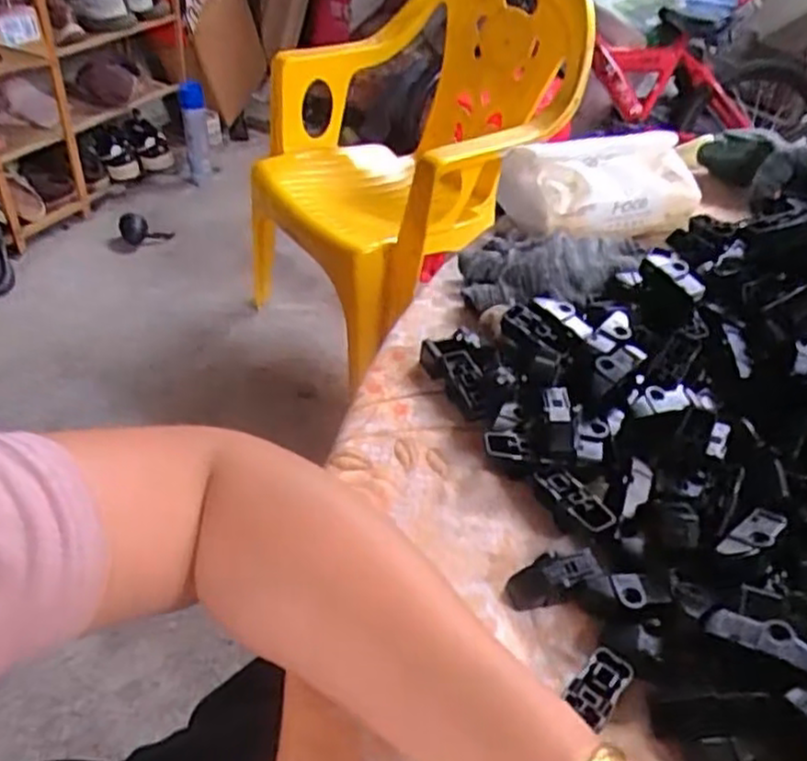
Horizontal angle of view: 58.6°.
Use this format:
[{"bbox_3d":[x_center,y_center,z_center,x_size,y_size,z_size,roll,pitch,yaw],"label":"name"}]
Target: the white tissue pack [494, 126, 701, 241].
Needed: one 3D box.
[{"bbox_3d":[0.164,-0.162,0.590,0.153,0.055,0.084,-8,43,-13],"label":"white tissue pack"}]

